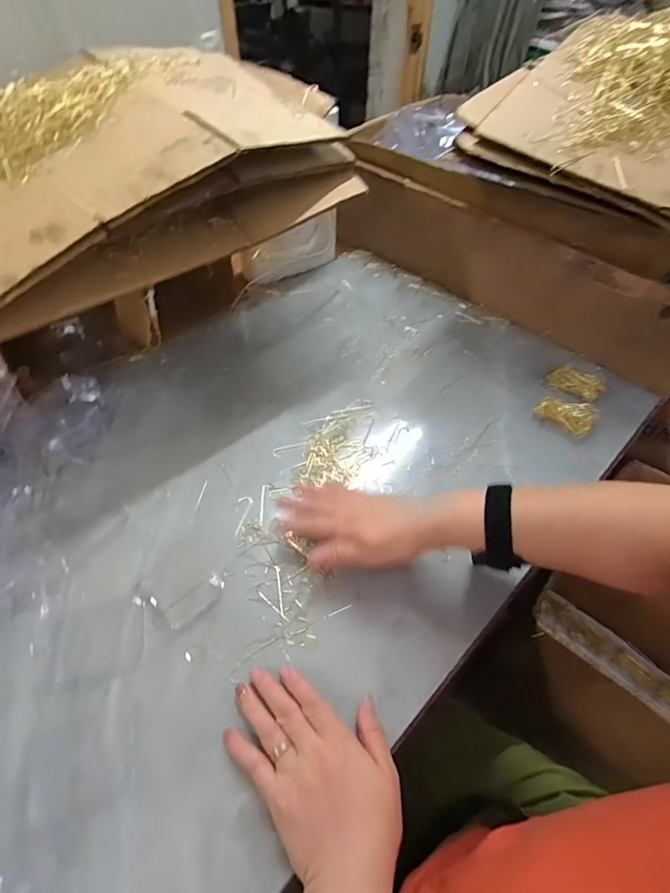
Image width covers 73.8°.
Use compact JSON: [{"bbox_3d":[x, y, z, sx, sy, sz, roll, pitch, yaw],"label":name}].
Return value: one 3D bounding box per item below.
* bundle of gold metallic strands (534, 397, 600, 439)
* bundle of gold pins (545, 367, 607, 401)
[{"bbox_3d":[0.313,-0.047,0.594,0.057,0.017,0.069,-35,57,-27],"label":"bundle of gold metallic strands"},{"bbox_3d":[0.342,-0.092,0.632,0.072,0.016,0.034,24,52,20],"label":"bundle of gold pins"}]

